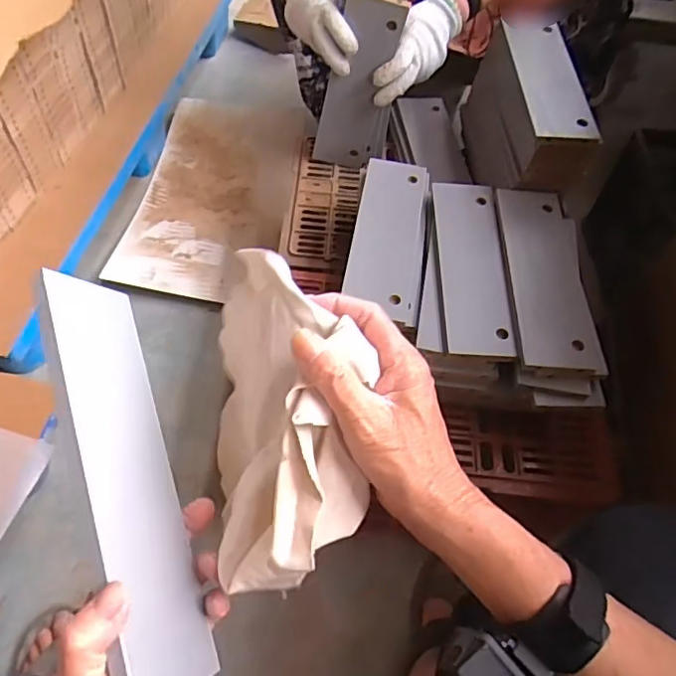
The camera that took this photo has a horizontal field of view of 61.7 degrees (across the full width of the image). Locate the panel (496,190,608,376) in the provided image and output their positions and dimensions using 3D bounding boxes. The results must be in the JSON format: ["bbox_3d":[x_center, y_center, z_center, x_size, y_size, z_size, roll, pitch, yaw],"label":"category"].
[{"bbox_3d":[0.256,-0.078,0.690,0.096,0.019,0.260,4,57,-2],"label":"panel"}]

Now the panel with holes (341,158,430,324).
[{"bbox_3d":[0.068,-0.138,0.739,0.090,0.020,0.252,10,57,2],"label":"panel with holes"}]

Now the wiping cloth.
[{"bbox_3d":[-0.032,0.046,0.373,0.096,0.099,0.207,0,58,-5],"label":"wiping cloth"}]

